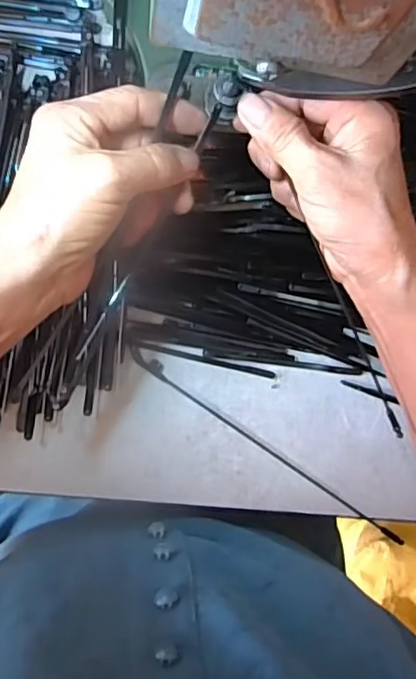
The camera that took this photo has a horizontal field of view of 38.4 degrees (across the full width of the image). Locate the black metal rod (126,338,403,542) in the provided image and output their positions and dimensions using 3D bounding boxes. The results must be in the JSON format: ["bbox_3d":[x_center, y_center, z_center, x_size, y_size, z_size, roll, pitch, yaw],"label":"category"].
[{"bbox_3d":[0.037,0.066,0.361,0.204,0.005,0.007,35,85,-7],"label":"black metal rod"}]

